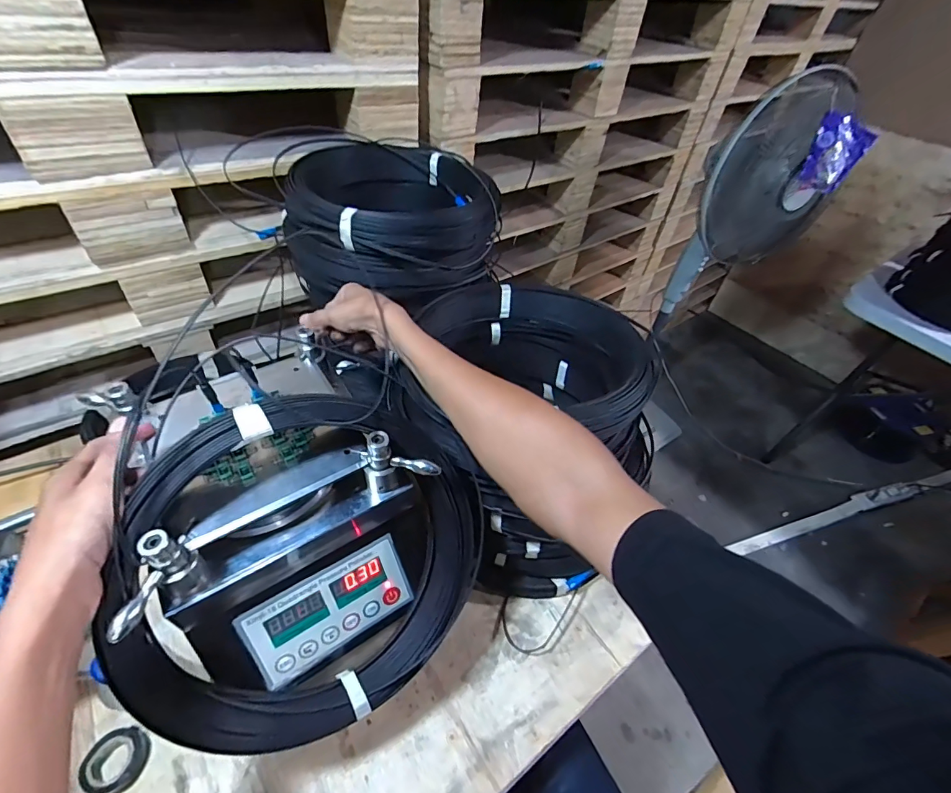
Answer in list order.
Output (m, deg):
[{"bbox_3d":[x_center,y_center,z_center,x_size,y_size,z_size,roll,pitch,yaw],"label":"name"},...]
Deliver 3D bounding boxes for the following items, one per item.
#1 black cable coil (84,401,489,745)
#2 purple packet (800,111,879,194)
[{"bbox_3d":[-0.134,0.147,0.403,0.299,0.286,0.049,14,-3,-30],"label":"black cable coil"},{"bbox_3d":[0.734,-0.502,0.919,0.099,0.124,0.049,40,45,18],"label":"purple packet"}]

